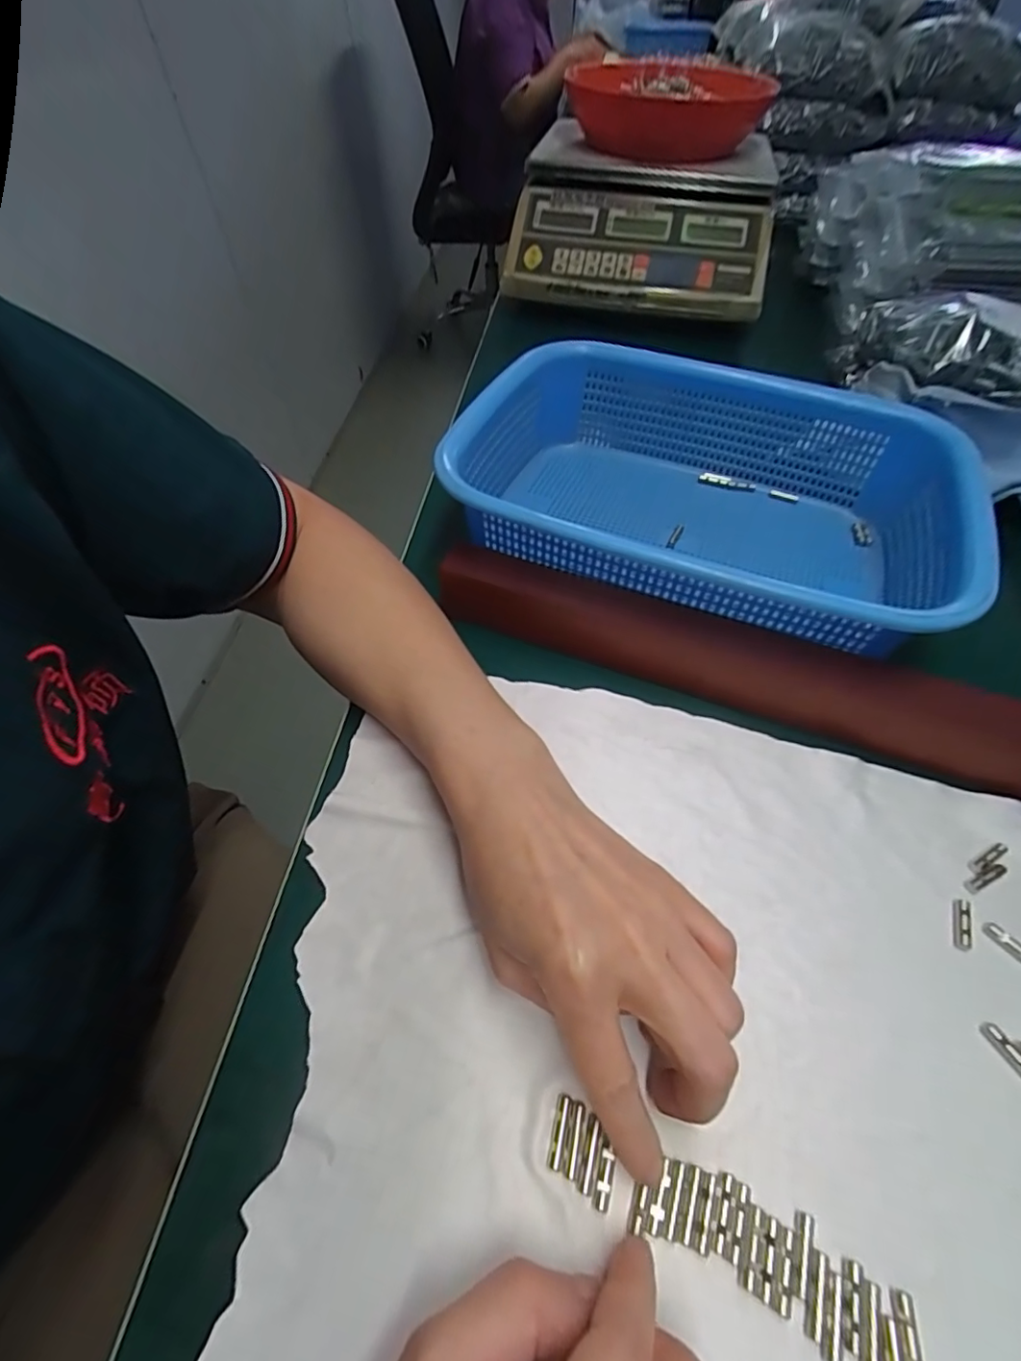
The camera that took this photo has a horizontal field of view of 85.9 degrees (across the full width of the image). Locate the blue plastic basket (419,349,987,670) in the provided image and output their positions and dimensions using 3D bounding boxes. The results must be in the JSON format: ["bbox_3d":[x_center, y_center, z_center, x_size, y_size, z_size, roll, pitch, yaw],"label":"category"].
[{"bbox_3d":[0.111,-0.111,0.346,0.277,0.090,0.200,17,57,14],"label":"blue plastic basket"}]

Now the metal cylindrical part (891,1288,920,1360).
[{"bbox_3d":[0.116,0.192,0.159,0.005,0.004,0.021,8,54,8],"label":"metal cylindrical part"}]

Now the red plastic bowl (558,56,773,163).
[{"bbox_3d":[0.155,-0.557,0.541,0.187,0.070,0.151,15,55,13],"label":"red plastic bowl"}]

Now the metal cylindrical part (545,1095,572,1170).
[{"bbox_3d":[0.017,0.154,0.187,0.005,0.004,0.021,13,56,11],"label":"metal cylindrical part"}]

